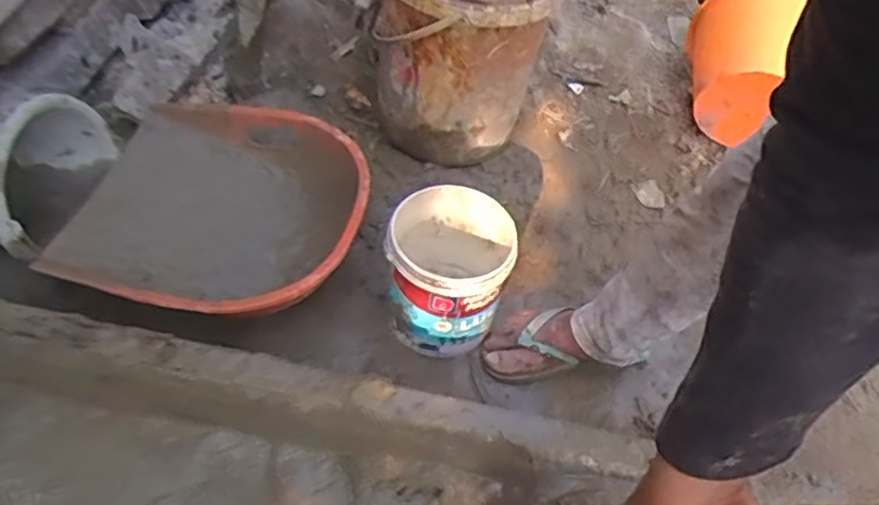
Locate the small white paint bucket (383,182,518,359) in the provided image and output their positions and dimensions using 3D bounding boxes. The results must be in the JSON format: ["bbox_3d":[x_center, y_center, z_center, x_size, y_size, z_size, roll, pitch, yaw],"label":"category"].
[{"bbox_3d":[0.012,0.030,1.004,0.166,0.181,0.170,3,51,-4],"label":"small white paint bucket"}]

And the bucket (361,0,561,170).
[{"bbox_3d":[0.041,-0.390,1.222,0.300,0.325,0.318,8,50,0],"label":"bucket"}]

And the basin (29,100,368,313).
[{"bbox_3d":[-0.323,-0.056,1.078,0.416,0.128,0.418,11,51,3],"label":"basin"}]

